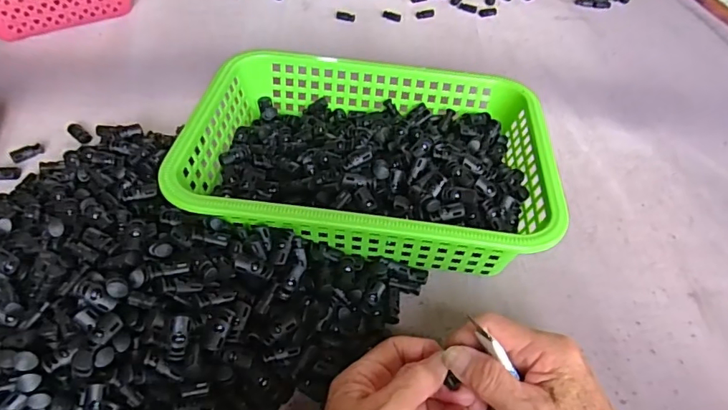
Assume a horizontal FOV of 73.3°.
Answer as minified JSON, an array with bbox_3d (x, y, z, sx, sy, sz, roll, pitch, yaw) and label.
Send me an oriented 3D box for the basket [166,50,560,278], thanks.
[{"bbox_3d":[0.003,-0.039,0.436,0.289,0.081,0.205,5,45,0],"label":"basket"}]

